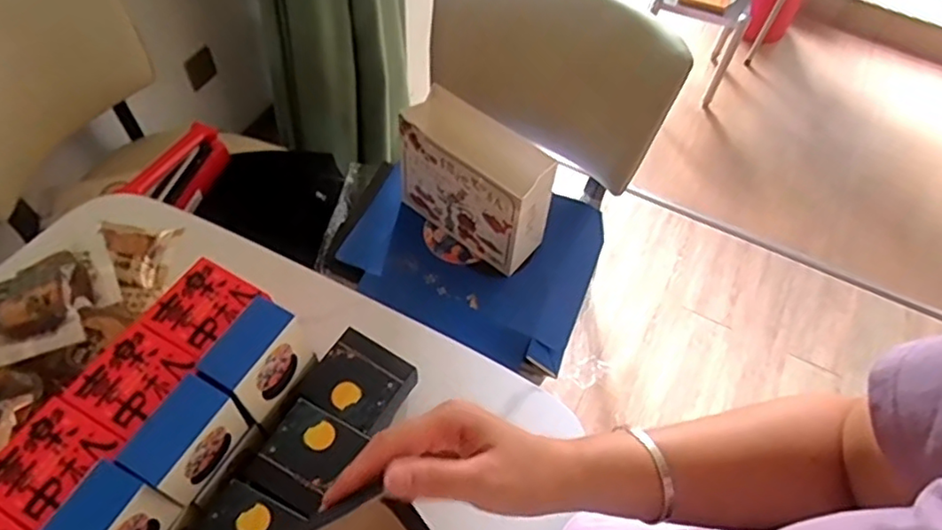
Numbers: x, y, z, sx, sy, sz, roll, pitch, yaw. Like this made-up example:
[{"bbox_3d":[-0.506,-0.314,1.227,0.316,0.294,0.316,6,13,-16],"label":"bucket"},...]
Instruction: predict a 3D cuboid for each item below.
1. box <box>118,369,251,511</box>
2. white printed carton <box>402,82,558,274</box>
[{"bbox_3d":[-0.243,0.152,0.542,0.051,0.074,0.087,30,60,14],"label":"box"},{"bbox_3d":[0.007,-0.147,1.118,0.275,0.218,0.120,36,62,18],"label":"white printed carton"}]

